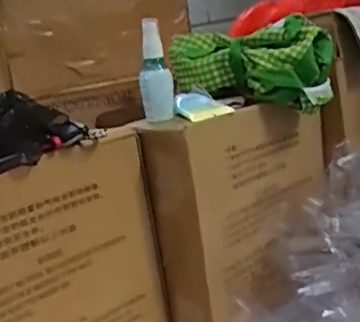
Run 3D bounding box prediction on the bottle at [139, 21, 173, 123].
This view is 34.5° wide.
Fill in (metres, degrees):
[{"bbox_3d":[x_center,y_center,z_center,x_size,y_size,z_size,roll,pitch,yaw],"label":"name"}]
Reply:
[{"bbox_3d":[-0.030,-0.105,0.681,0.034,0.115,0.037,-7,11,5],"label":"bottle"}]

